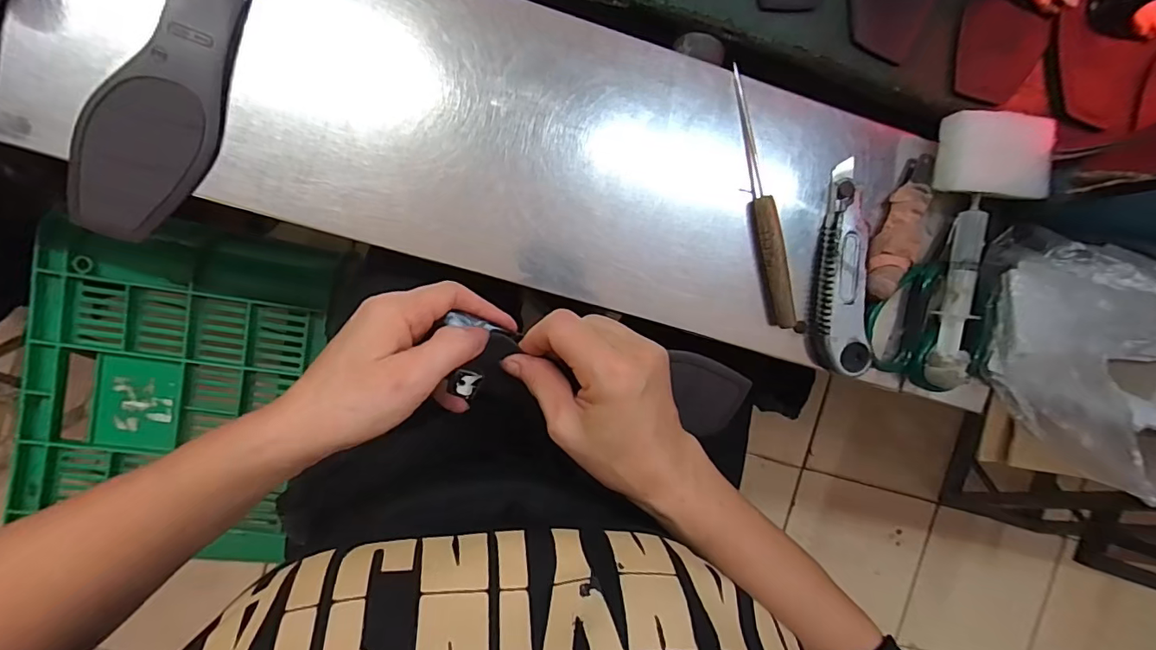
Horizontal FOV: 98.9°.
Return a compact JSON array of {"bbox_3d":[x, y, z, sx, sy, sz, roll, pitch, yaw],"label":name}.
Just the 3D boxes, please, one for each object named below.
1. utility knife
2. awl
[{"bbox_3d":[0.198,-0.041,0.373,0.036,0.018,0.156,-5,94,-6],"label":"utility knife"},{"bbox_3d":[0.137,-0.092,0.368,0.013,0.015,0.190,-12,95,-5],"label":"awl"}]

